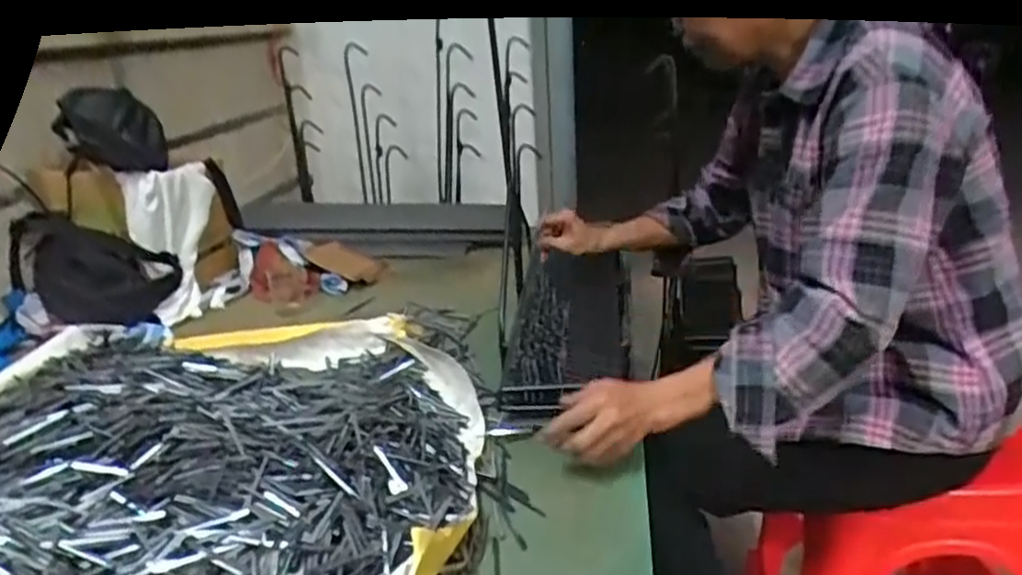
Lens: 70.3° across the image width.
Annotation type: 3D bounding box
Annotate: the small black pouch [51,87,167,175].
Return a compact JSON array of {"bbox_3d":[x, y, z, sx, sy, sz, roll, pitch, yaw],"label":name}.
[{"bbox_3d":[-0.695,-0.273,1.260,0.163,0.139,0.055,-1,21,13],"label":"small black pouch"}]

